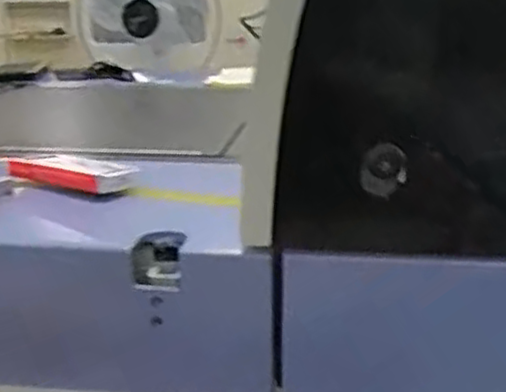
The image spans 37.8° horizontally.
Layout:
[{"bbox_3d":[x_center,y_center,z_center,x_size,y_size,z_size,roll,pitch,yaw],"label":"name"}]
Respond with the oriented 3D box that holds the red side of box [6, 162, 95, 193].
[{"bbox_3d":[-0.242,-0.024,0.879,0.142,0.024,0.013,8,19,28],"label":"red side of box"}]

